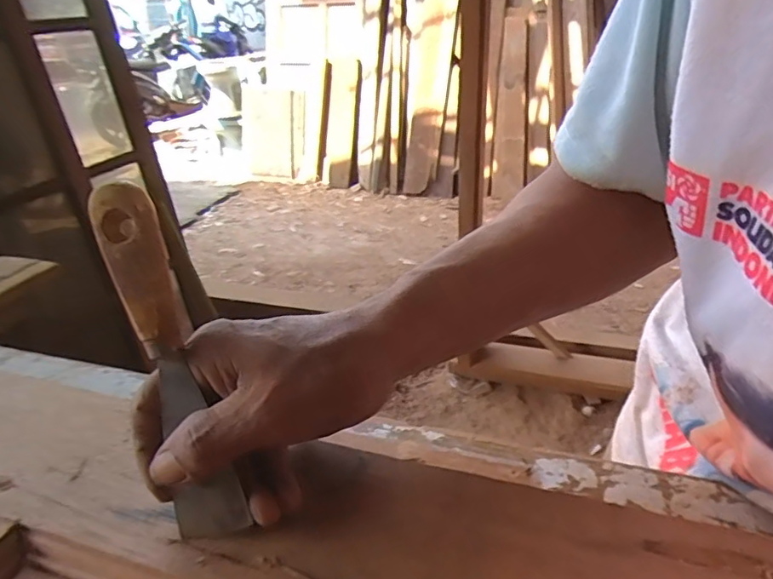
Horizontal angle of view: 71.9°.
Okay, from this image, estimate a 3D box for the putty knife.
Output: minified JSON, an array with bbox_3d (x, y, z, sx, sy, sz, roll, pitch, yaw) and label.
[{"bbox_3d":[-0.103,0.034,0.251,0.027,0.167,0.020,-17,5,-27],"label":"putty knife"}]

